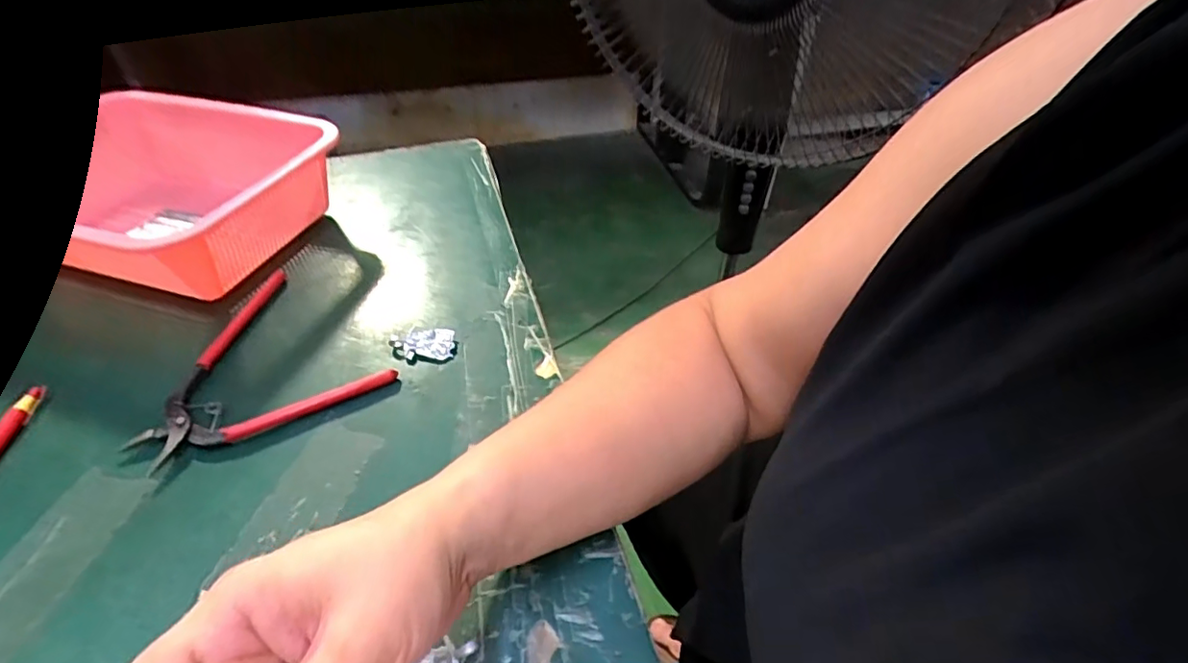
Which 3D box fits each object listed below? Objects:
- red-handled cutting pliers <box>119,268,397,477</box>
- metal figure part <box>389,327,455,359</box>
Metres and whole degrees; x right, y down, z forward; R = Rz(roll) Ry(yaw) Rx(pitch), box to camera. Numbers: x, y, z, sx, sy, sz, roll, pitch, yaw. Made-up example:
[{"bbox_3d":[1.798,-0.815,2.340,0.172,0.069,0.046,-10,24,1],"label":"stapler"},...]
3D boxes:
[{"bbox_3d":[-0.233,0.025,0.366,0.162,0.012,0.133,32,53,28],"label":"red-handled cutting pliers"},{"bbox_3d":[-0.117,0.007,0.380,0.040,0.009,0.023,3,45,4],"label":"metal figure part"}]

